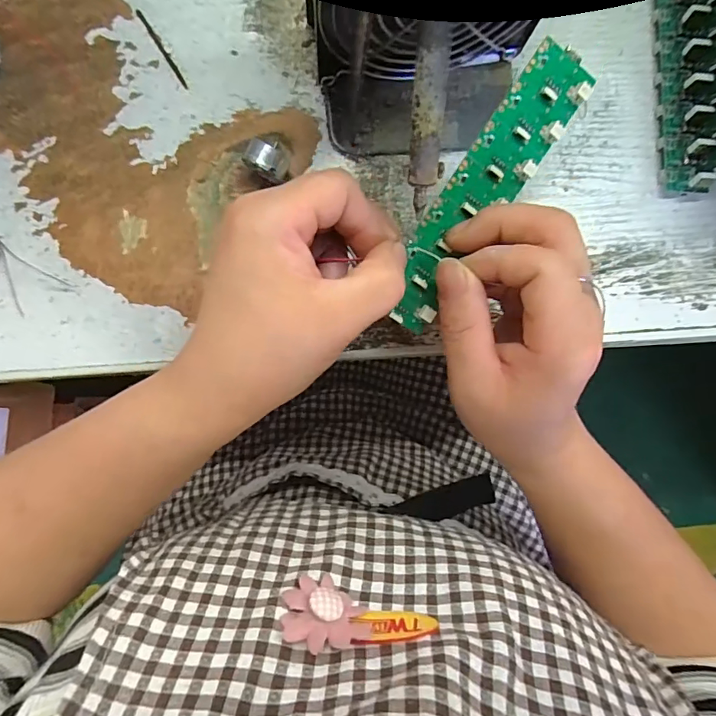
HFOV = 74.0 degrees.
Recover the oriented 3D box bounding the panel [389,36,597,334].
[{"bbox_3d":[0.056,-0.075,0.216,0.030,0.006,0.136,34,98,-2],"label":"panel"}]

